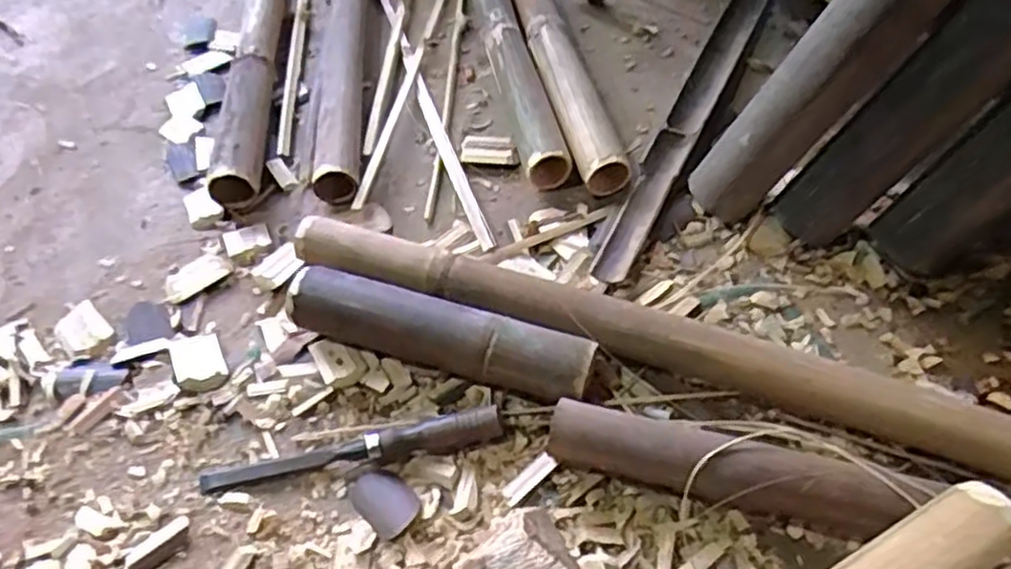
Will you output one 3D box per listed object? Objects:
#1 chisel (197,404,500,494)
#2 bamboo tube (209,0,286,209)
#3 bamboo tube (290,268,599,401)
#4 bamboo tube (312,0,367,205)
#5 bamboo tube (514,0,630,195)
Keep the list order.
[{"bbox_3d":[-0.124,0.131,0.583,0.242,0.028,0.027,-8,52,-5],"label":"chisel"},{"bbox_3d":[-0.319,-0.336,0.938,0.054,0.052,0.619,-6,52,-3],"label":"bamboo tube"},{"bbox_3d":[-0.054,0.045,0.621,0.255,0.063,0.058,15,54,12],"label":"bamboo tube"},{"bbox_3d":[-0.212,-0.347,0.948,0.062,0.049,0.624,-4,52,-2],"label":"bamboo tube"},{"bbox_3d":[0.044,-0.363,0.949,0.072,0.061,0.645,-9,53,-5],"label":"bamboo tube"}]

